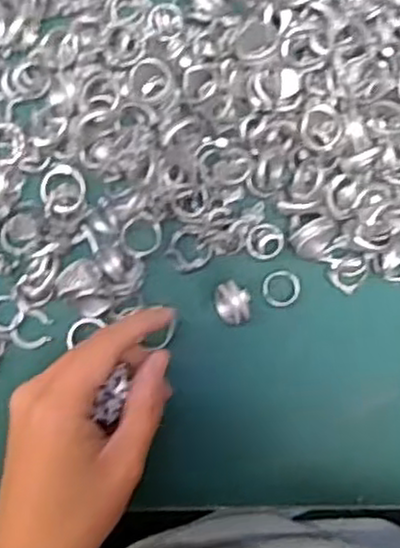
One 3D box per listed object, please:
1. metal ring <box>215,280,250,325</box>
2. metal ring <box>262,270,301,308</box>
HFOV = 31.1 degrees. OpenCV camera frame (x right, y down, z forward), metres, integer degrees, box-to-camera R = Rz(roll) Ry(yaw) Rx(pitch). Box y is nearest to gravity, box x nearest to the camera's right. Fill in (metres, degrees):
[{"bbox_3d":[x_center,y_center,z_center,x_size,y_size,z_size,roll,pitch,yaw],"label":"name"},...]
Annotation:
[{"bbox_3d":[0.019,0.016,0.392,0.019,0.019,0.023,-6,86,-3],"label":"metal ring"},{"bbox_3d":[0.045,0.008,0.402,0.021,0.004,0.021,0,86,-2],"label":"metal ring"}]

